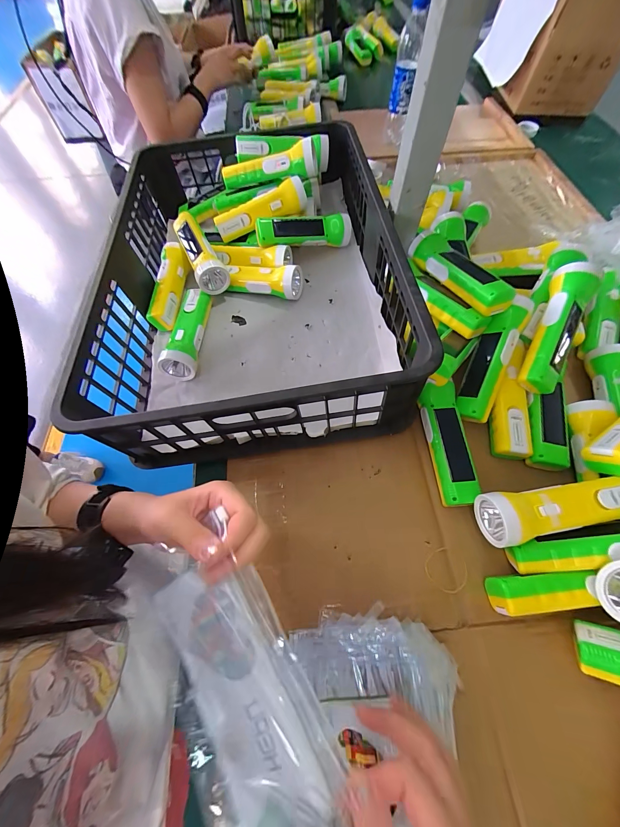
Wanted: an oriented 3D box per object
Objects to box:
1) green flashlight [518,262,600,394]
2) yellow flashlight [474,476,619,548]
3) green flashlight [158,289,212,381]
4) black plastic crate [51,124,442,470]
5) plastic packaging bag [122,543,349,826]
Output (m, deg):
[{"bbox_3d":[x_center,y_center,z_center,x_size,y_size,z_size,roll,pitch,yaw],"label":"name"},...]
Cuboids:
[{"bbox_3d":[0.320,-0.109,0.387,0.051,0.049,0.171,22,87,12],"label":"green flashlight"},{"bbox_3d":[0.263,0.103,0.319,0.164,0.048,0.049,-11,68,3],"label":"yellow flashlight"},{"bbox_3d":[-0.195,-0.134,0.479,0.053,0.048,0.159,2,63,2],"label":"green flashlight"},{"bbox_3d":[-0.091,-0.238,0.469,0.390,0.145,0.570,-7,63,-2],"label":"black plastic crate"},{"bbox_3d":[-0.058,0.187,0.213,0.101,0.012,0.213,-37,73,8],"label":"plastic packaging bag"}]

